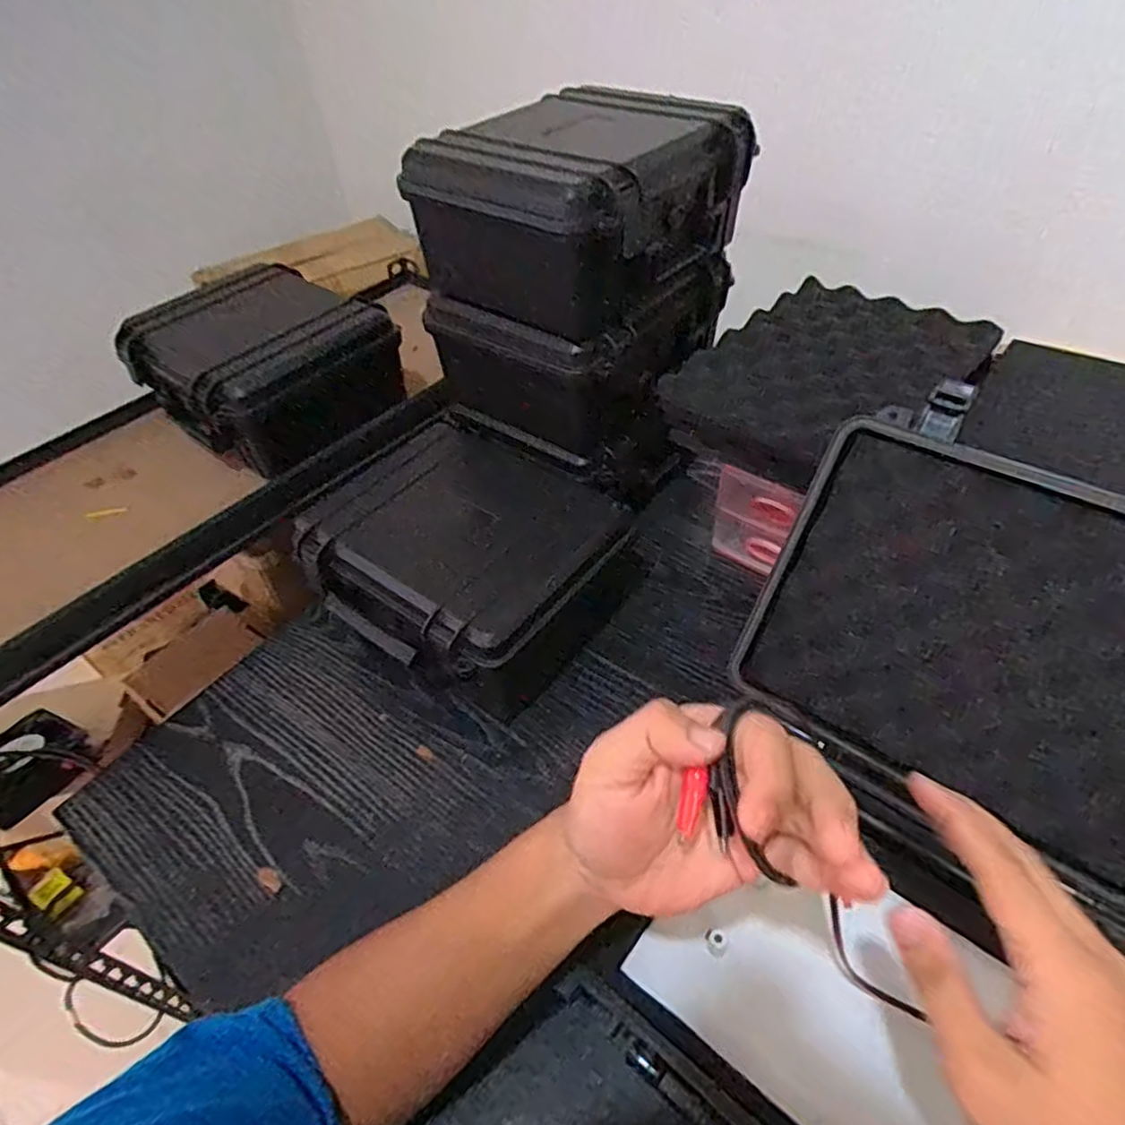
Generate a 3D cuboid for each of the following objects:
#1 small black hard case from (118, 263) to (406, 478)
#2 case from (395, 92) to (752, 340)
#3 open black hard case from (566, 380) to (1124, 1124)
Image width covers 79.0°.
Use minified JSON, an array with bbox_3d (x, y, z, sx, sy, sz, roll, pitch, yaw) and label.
[{"bbox_3d":[-0.347,-0.246,0.814,0.260,0.105,0.241,31,57,30],"label":"small black hard case"},{"bbox_3d":[0.025,-0.344,0.655,0.218,0.132,0.255,31,57,30],"label":"case"},{"bbox_3d":[0.222,0.140,0.425,0.276,0.261,0.423,25,54,26],"label":"open black hard case"}]

